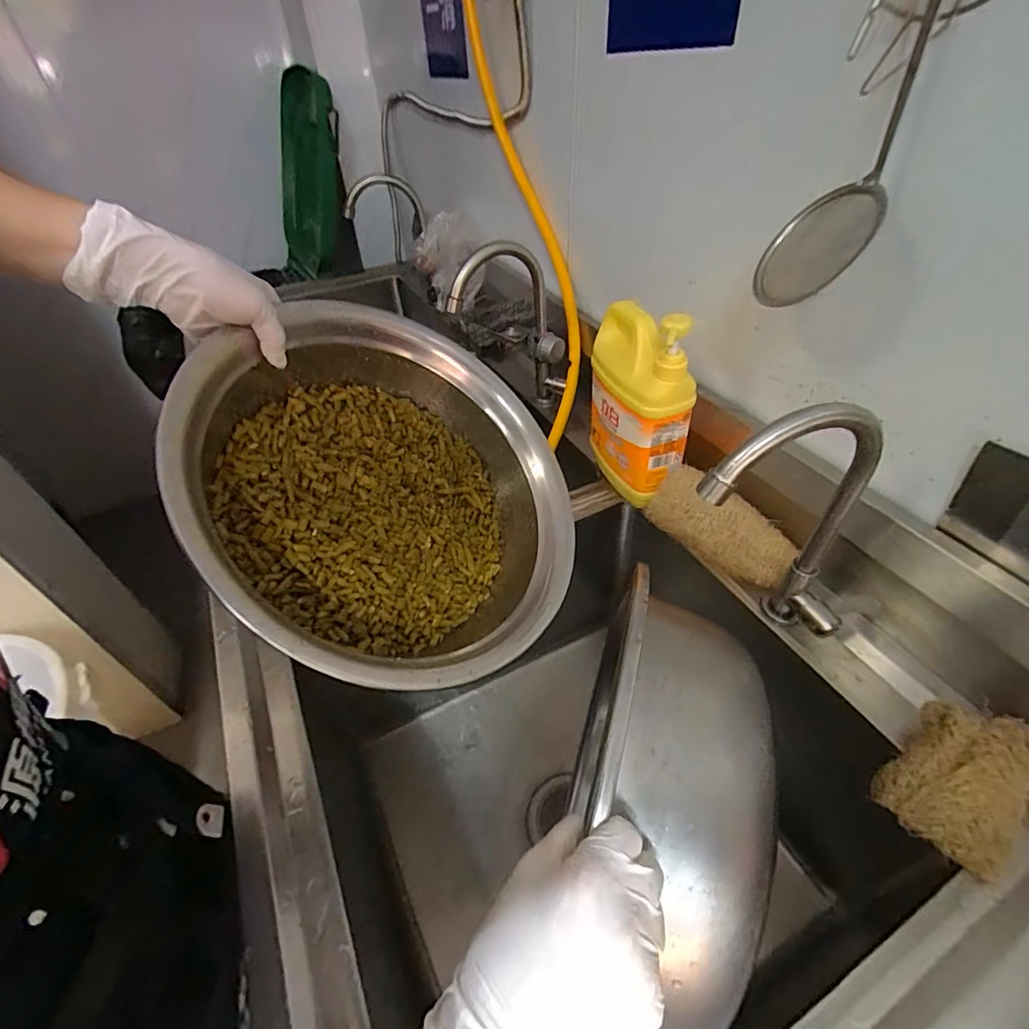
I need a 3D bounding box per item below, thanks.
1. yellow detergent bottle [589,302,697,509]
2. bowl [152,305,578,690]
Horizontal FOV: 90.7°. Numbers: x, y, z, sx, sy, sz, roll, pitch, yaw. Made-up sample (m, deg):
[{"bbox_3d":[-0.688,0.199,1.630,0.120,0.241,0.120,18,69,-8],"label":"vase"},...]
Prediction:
[{"bbox_3d":[0.144,-0.134,0.594,0.068,0.221,0.134,-15,45,-12],"label":"yellow detergent bottle"},{"bbox_3d":[-0.110,-0.021,0.458,0.328,0.095,0.329,13,64,-29],"label":"bowl"}]

